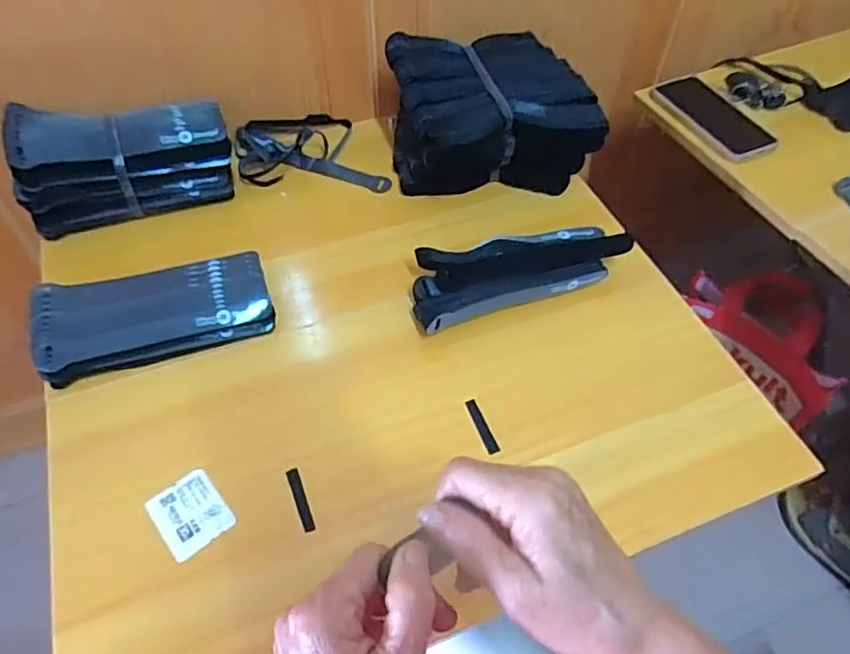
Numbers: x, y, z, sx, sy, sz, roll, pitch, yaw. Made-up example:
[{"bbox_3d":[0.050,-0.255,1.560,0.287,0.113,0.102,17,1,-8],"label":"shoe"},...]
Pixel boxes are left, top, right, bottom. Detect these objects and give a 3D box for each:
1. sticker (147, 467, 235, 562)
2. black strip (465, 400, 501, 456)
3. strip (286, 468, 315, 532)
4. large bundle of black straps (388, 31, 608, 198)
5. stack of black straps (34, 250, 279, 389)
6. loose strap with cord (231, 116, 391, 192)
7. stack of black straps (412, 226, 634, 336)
[{"bbox_3d":[-0.182,0.144,0.470,0.049,0.004,0.059,-34,61,-23],"label":"sticker"},{"bbox_3d":[0.049,0.086,0.522,0.010,0.005,0.054,-17,56,-13],"label":"black strip"},{"bbox_3d":[-0.098,0.136,0.479,0.009,0.004,0.054,-19,56,-14],"label":"strip"},{"bbox_3d":[0.070,-0.241,0.693,0.213,0.115,0.167,-10,55,-8],"label":"large bundle of black straps"},{"bbox_3d":[-0.247,-0.014,0.560,0.200,0.036,0.093,-14,56,-11],"label":"stack of black straps"},{"bbox_3d":[-0.138,-0.199,0.708,0.150,0.034,0.141,-21,57,-16],"label":"loose strap with cord"},{"bbox_3d":[0.091,-0.057,0.603,0.219,0.044,0.074,-18,56,-14],"label":"stack of black straps"}]

